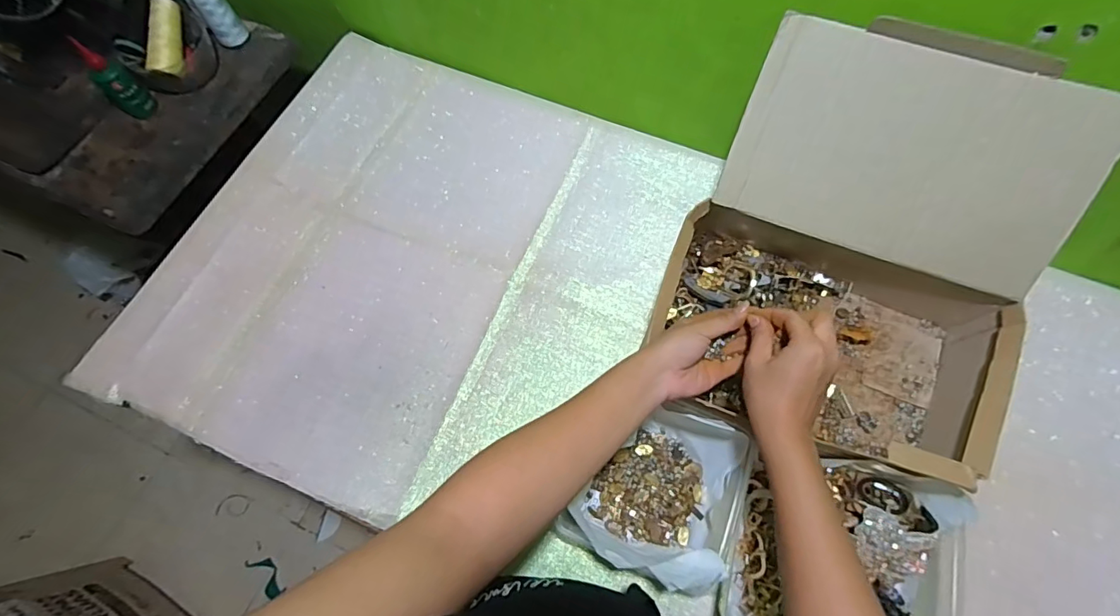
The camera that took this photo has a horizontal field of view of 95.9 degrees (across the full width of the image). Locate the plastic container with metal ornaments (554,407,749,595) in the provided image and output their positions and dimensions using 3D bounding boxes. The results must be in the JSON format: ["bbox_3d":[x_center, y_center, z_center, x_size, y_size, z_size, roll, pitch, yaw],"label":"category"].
[{"bbox_3d":[0.099,0.177,0.500,0.140,0.090,0.158,21,70,9],"label":"plastic container with metal ornaments"}]

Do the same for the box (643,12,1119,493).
[{"bbox_3d":[0.295,-0.045,0.503,0.321,0.236,0.334,23,71,10],"label":"box"}]

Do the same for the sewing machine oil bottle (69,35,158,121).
[{"bbox_3d":[-0.622,-0.318,0.706,0.044,0.109,0.032,-46,48,-15],"label":"sewing machine oil bottle"}]

